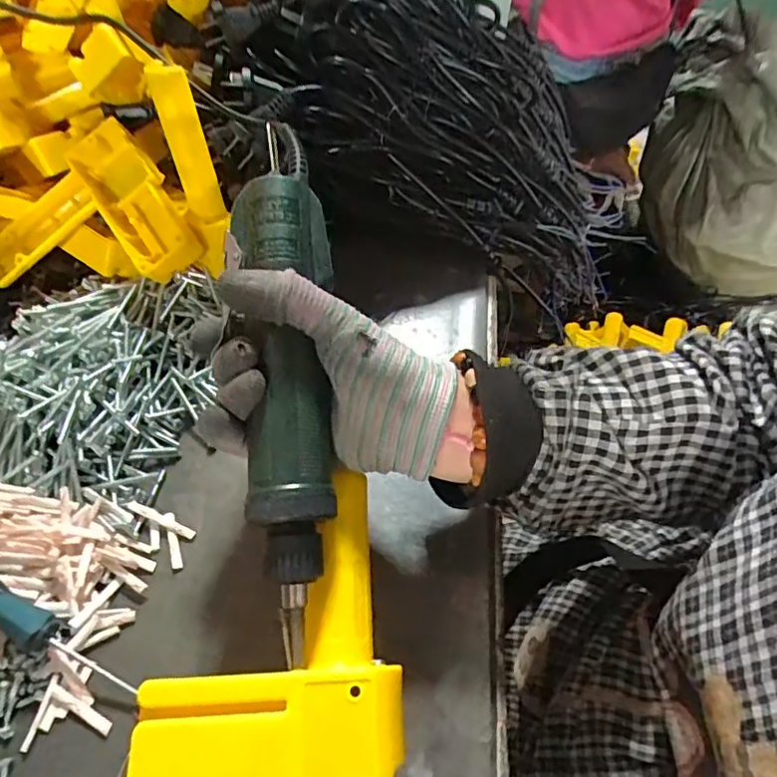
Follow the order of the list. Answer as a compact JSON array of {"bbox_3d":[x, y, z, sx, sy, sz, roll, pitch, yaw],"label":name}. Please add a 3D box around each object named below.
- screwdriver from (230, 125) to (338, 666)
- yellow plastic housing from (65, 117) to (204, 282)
[{"bbox_3d":[-0.053,-0.024,0.285,0.045,0.031,0.287,-3,72,-6],"label":"screwdriver"},{"bbox_3d":[-0.185,-0.138,0.405,0.049,0.034,0.123,-40,84,18],"label":"yellow plastic housing"}]

